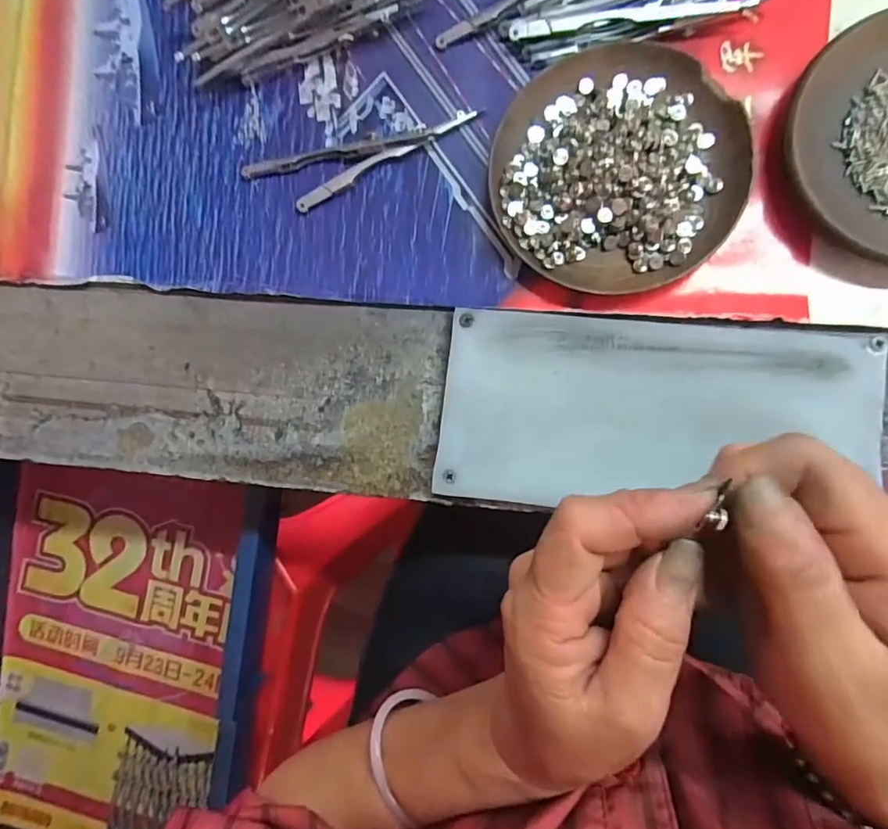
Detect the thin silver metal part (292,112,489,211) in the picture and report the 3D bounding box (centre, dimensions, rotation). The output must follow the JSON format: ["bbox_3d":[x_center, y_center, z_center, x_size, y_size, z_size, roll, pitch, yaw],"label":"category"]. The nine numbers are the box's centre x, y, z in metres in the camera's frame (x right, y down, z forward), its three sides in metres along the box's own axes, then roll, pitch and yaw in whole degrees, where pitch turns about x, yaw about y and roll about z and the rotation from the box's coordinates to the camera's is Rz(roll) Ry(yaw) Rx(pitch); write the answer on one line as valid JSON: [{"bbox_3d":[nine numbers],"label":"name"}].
[{"bbox_3d":[-0.031,-0.135,0.277,0.106,0.006,0.009,-26,86,7],"label":"thin silver metal part"}]

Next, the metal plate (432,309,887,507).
[{"bbox_3d":[0.097,-0.002,0.250,0.195,0.011,0.091,3,86,7],"label":"metal plate"}]

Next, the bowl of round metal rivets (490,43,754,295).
[{"bbox_3d":[0.081,-0.116,0.249,0.112,0.023,0.113,0,89,8],"label":"bowl of round metal rivets"}]

